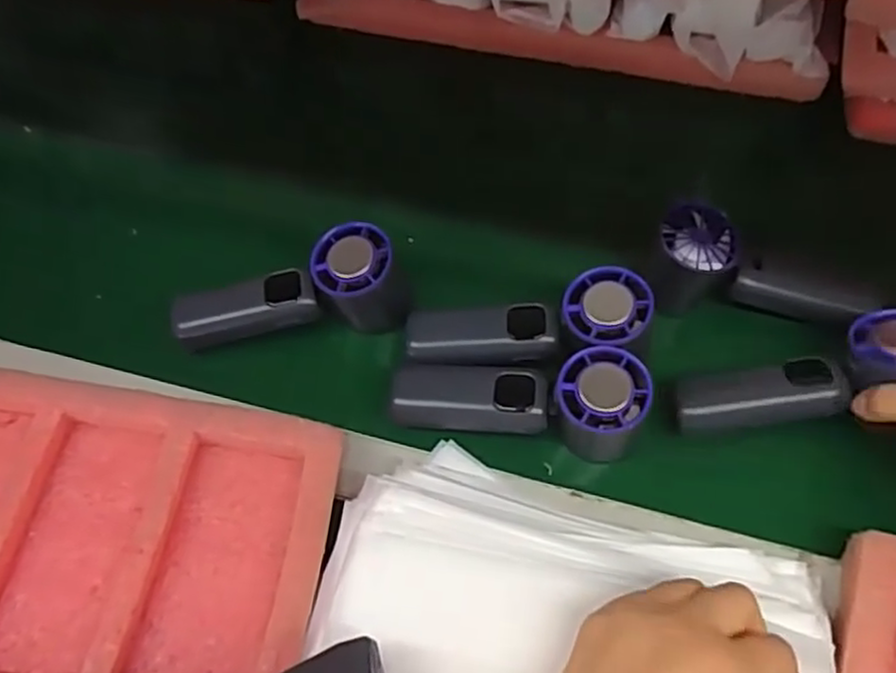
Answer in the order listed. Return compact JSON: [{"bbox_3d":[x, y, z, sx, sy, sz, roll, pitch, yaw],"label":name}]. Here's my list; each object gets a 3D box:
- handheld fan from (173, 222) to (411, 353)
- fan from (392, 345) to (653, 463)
[{"bbox_3d":[-0.103,-0.030,0.466,0.147,0.055,0.046,-10,63,-4],"label":"handheld fan"},{"bbox_3d":[0.047,0.045,0.448,0.149,0.080,0.047,1,63,15],"label":"fan"}]

